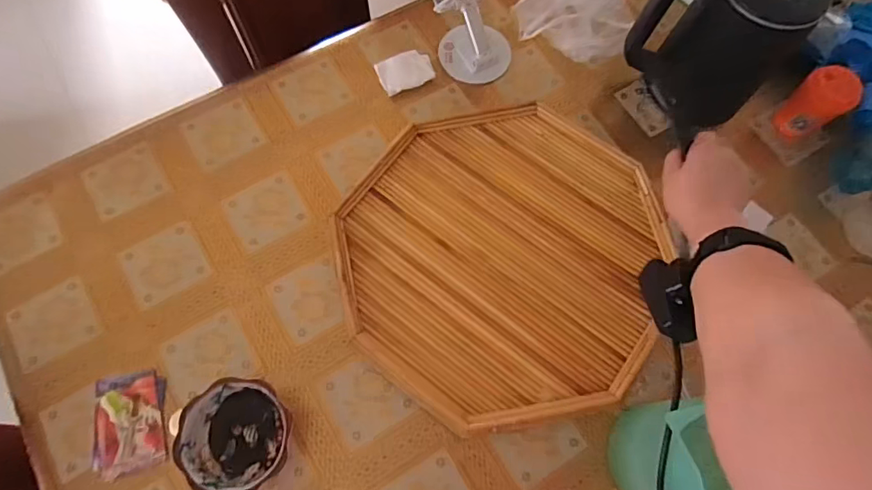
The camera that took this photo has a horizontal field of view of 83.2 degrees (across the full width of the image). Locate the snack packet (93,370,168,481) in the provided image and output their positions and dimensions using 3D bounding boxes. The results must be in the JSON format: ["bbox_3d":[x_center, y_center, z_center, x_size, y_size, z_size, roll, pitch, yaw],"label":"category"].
[{"bbox_3d":[-0.303,0.175,0.486,0.068,0.008,0.094,-10,71,-5],"label":"snack packet"}]

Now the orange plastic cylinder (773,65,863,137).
[{"bbox_3d":[0.462,-0.173,0.597,0.055,0.075,0.060,-35,74,-12],"label":"orange plastic cylinder"}]

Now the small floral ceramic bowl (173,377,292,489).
[{"bbox_3d":[-0.188,0.182,0.469,0.097,0.043,0.099,0,70,-1],"label":"small floral ceramic bowl"}]

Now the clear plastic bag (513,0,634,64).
[{"bbox_3d":[0.182,-0.299,0.637,0.141,0.068,0.113,24,72,8],"label":"clear plastic bag"}]

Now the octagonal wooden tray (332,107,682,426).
[{"bbox_3d":[0.076,0.009,0.542,0.343,0.032,0.335,-12,71,-5],"label":"octagonal wooden tray"}]

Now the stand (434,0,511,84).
[{"bbox_3d":[0.048,-0.272,0.615,0.102,0.094,0.095,3,70,0],"label":"stand"}]

